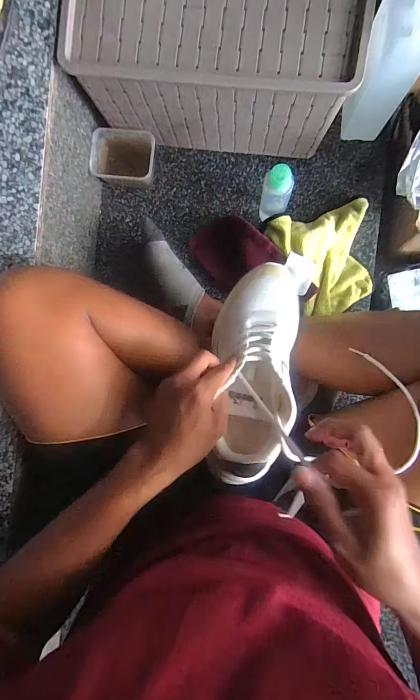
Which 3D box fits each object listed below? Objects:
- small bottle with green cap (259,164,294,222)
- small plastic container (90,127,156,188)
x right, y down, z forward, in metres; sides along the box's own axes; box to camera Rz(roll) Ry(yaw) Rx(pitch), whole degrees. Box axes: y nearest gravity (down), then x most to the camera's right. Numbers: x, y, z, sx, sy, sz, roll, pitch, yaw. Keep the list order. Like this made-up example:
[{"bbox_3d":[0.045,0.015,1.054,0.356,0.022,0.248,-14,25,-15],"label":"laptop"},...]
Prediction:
[{"bbox_3d":[0.104,-0.238,0.535,0.043,0.138,0.044,7,92,4],"label":"small bottle with green cap"},{"bbox_3d":[-0.142,-0.331,0.583,0.102,0.060,0.080,7,92,4],"label":"small plastic container"}]

